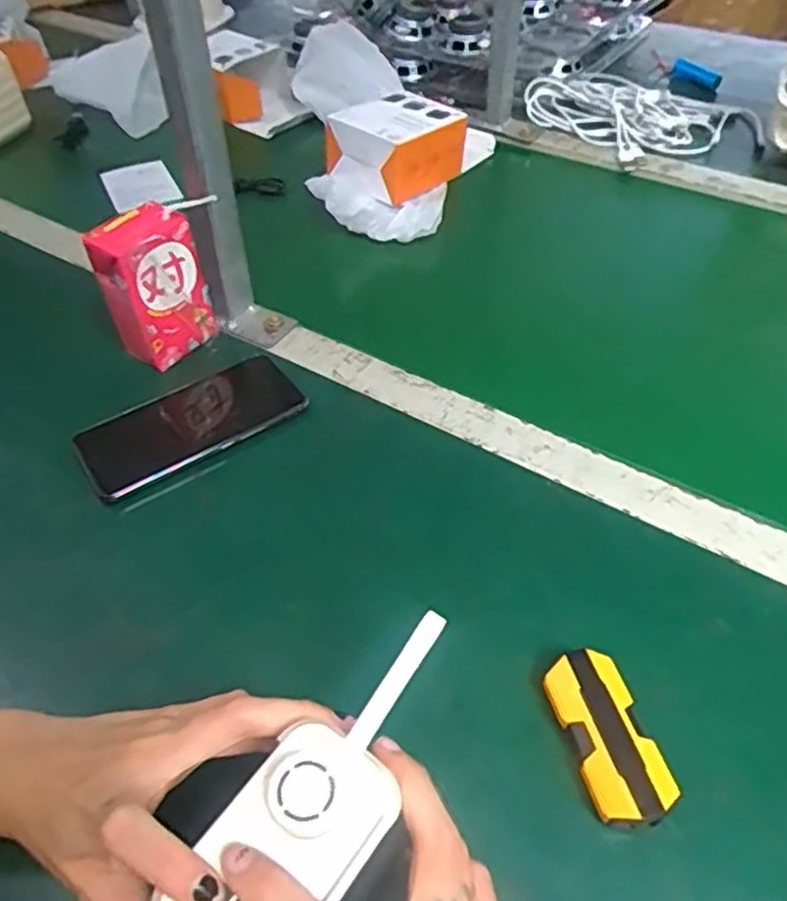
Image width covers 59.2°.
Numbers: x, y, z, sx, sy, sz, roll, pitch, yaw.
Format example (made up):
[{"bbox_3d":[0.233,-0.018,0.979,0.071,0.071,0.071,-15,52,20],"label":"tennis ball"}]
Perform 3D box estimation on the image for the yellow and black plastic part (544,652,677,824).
[{"bbox_3d":[0.104,0.138,0.337,0.039,0.018,0.078,-13,50,-10],"label":"yellow and black plastic part"}]

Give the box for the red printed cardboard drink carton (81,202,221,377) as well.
[{"bbox_3d":[-0.179,-0.123,0.522,0.042,0.109,0.066,29,57,24],"label":"red printed cardboard drink carton"}]

